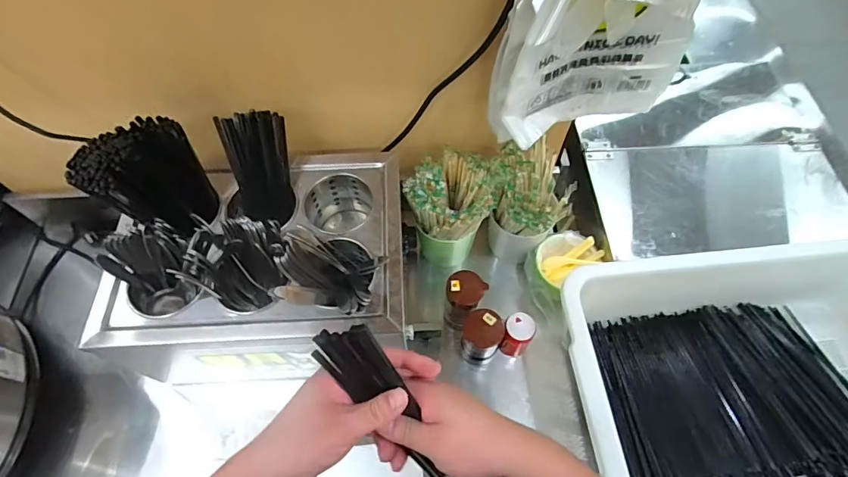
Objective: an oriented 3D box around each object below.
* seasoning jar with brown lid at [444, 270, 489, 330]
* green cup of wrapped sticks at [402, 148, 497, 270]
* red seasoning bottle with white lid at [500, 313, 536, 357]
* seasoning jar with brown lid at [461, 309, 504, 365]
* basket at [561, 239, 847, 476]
[{"bbox_3d":[0.064,0.102,0.747,0.058,0.117,0.052,20,63,11],"label":"seasoning jar with brown lid"},{"bbox_3d":[0.039,-0.031,0.771,0.128,0.238,0.121,0,61,0],"label":"green cup of wrapped sticks"},{"bbox_3d":[0.148,0.158,0.735,0.043,0.113,0.047,0,61,0],"label":"red seasoning bottle with white lid"},{"bbox_3d":[0.090,0.159,0.729,0.060,0.131,0.054,12,62,7],"label":"seasoning jar with brown lid"},{"bbox_3d":[0.481,0.242,0.636,0.529,0.182,0.409,-7,61,-3],"label":"basket"}]

